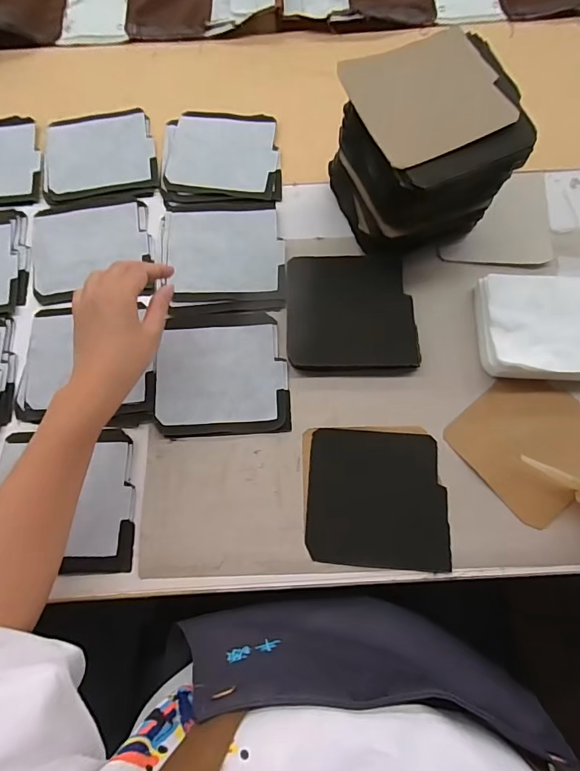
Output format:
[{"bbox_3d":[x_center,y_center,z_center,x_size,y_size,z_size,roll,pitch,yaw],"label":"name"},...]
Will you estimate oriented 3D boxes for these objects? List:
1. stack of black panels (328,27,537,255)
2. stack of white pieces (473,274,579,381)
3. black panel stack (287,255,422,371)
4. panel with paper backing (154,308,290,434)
[{"bbox_3d":[0.135,-0.231,0.440,0.160,0.142,0.154,-21,76,-5],"label":"stack of black panels"},{"bbox_3d":[0.269,-0.062,0.451,0.132,0.027,0.110,1,75,1],"label":"stack of white pieces"},{"bbox_3d":[0.067,-0.083,0.473,0.136,0.009,0.132,-1,75,1],"label":"black panel stack"},{"bbox_3d":[-0.073,-0.014,0.457,0.137,0.011,0.130,-4,75,0],"label":"panel with paper backing"}]

